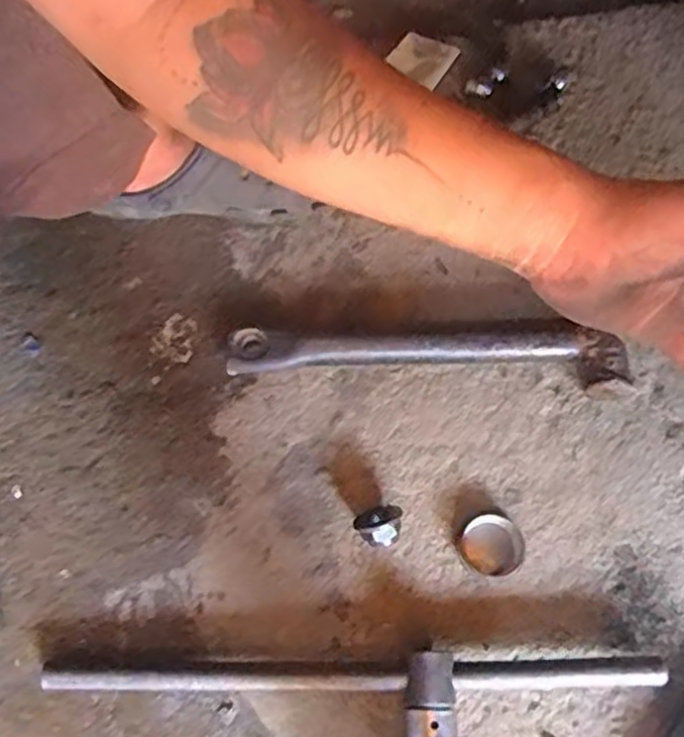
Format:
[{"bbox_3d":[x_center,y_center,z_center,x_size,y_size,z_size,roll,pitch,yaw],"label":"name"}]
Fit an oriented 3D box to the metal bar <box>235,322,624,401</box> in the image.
[{"bbox_3d":[0.071,-0.013,0.619,0.340,0.039,0.061,4,69,3],"label":"metal bar"}]

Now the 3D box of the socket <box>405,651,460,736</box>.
[{"bbox_3d":[0.065,0.260,0.512,0.039,0.044,0.097,1,69,2],"label":"socket"}]

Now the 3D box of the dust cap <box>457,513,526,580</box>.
[{"bbox_3d":[0.121,0.144,0.571,0.051,0.006,0.050,0,69,1],"label":"dust cap"}]

